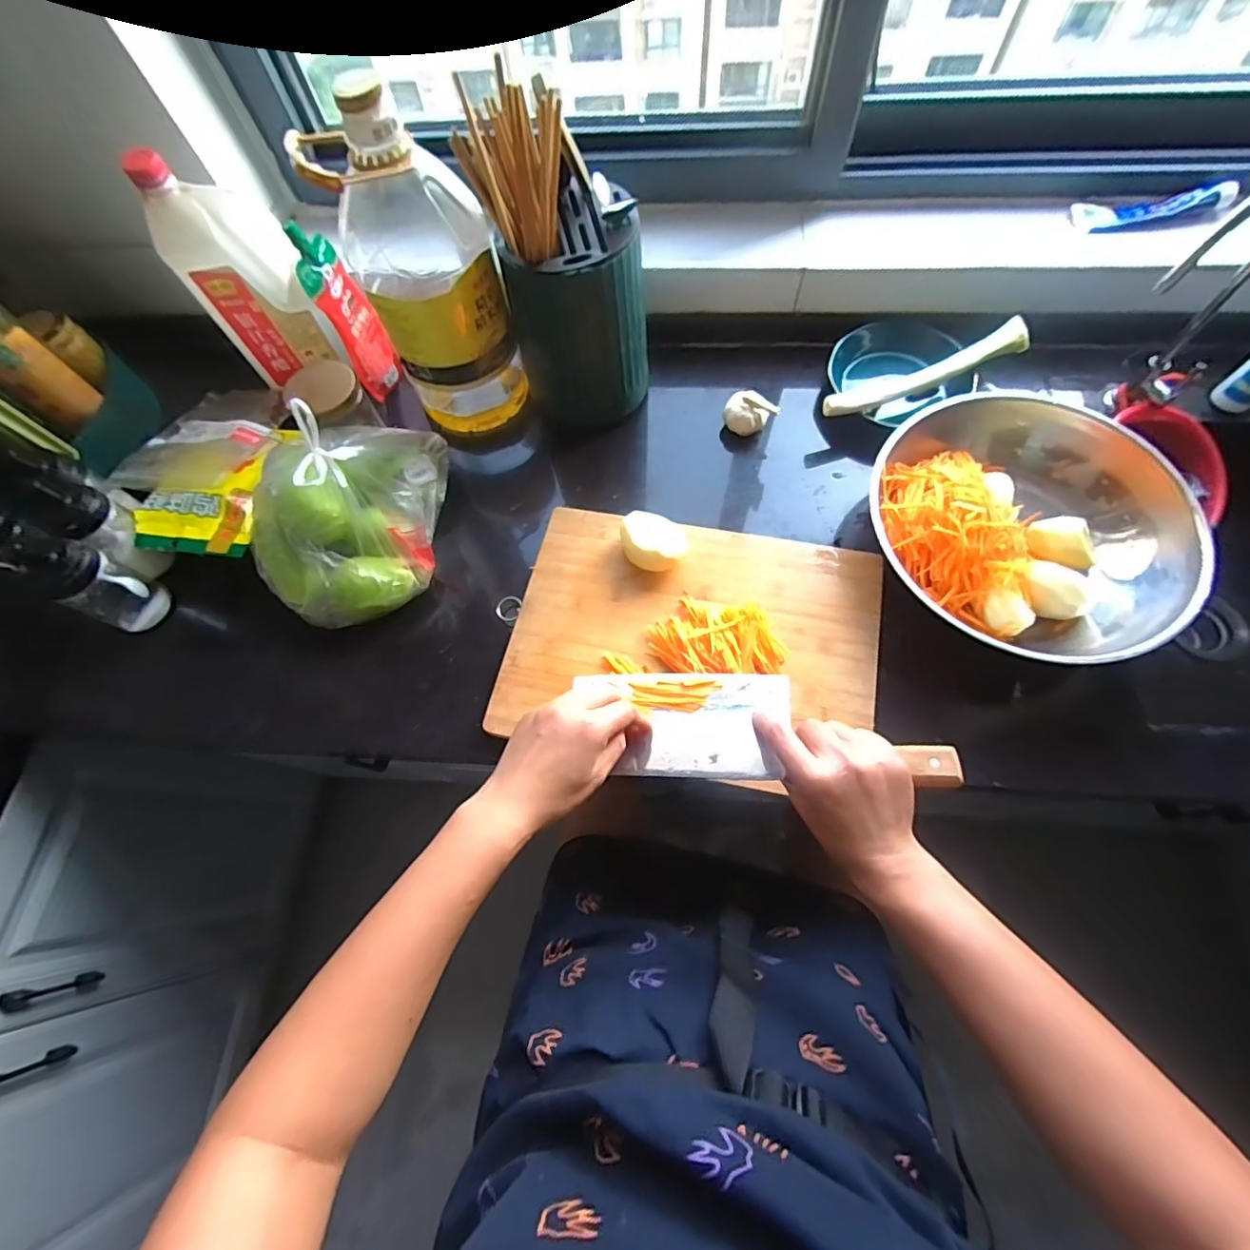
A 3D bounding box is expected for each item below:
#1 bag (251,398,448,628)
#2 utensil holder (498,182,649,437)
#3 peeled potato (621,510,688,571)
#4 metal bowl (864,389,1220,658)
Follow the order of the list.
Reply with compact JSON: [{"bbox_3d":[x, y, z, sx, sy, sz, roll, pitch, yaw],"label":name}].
[{"bbox_3d":[-0.307,-0.133,0.577,0.188,0.157,0.237,-4,68,2],"label":"bag"},{"bbox_3d":[-0.049,-0.340,0.617,0.148,0.192,0.123,-10,68,-1],"label":"utensil holder"},{"bbox_3d":[0.030,-0.088,0.587,0.071,0.040,0.063,16,70,9],"label":"peeled potato"},{"bbox_3d":[0.418,-0.113,0.576,0.301,0.083,0.261,23,71,12],"label":"metal bowl"}]

